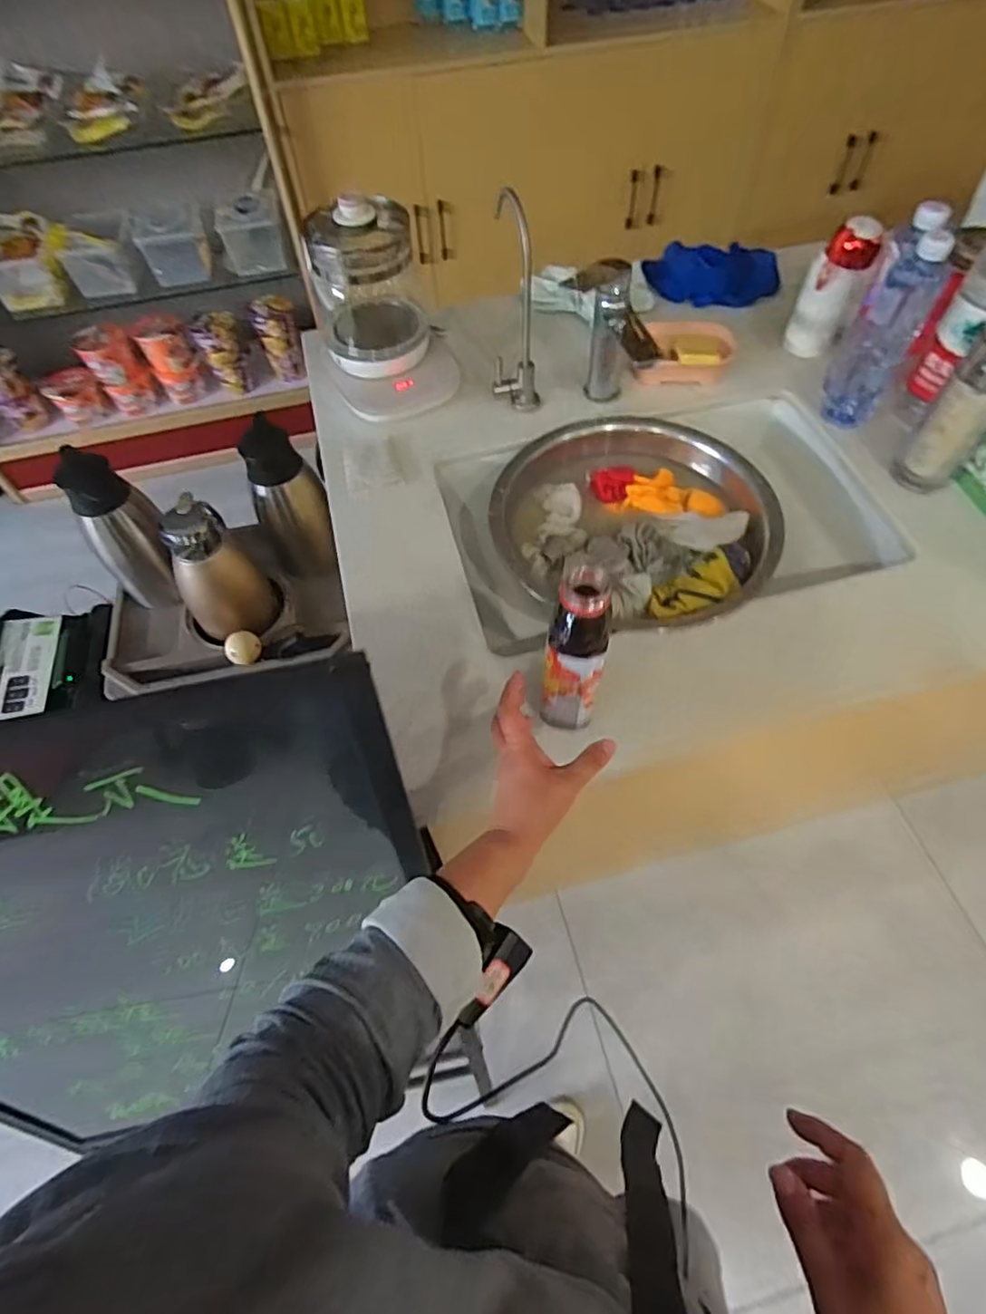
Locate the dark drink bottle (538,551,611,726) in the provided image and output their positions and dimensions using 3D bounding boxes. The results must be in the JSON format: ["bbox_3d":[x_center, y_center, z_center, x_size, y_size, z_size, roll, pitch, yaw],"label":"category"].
[{"bbox_3d":[0.078,-0.005,0.562,0.057,0.188,0.064,10,60,7],"label":"dark drink bottle"}]

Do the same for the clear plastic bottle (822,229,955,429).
[{"bbox_3d":[0.491,-0.408,0.780,0.071,0.225,0.076,27,63,16],"label":"clear plastic bottle"}]

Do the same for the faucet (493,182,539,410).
[{"bbox_3d":[0.034,-0.477,0.831,0.061,0.240,0.140,1,59,2],"label":"faucet"}]

